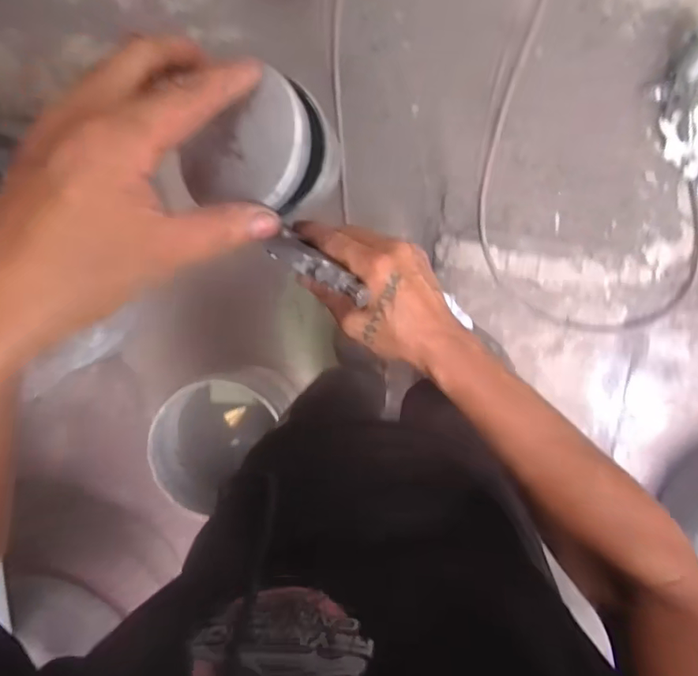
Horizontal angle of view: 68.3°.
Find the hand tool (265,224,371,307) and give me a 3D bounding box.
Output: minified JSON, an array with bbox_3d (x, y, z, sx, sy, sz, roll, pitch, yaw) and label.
[{"bbox_3d":[-0.024,-0.054,0.383,0.081,0.022,0.022,32,95,5],"label":"hand tool"}]

